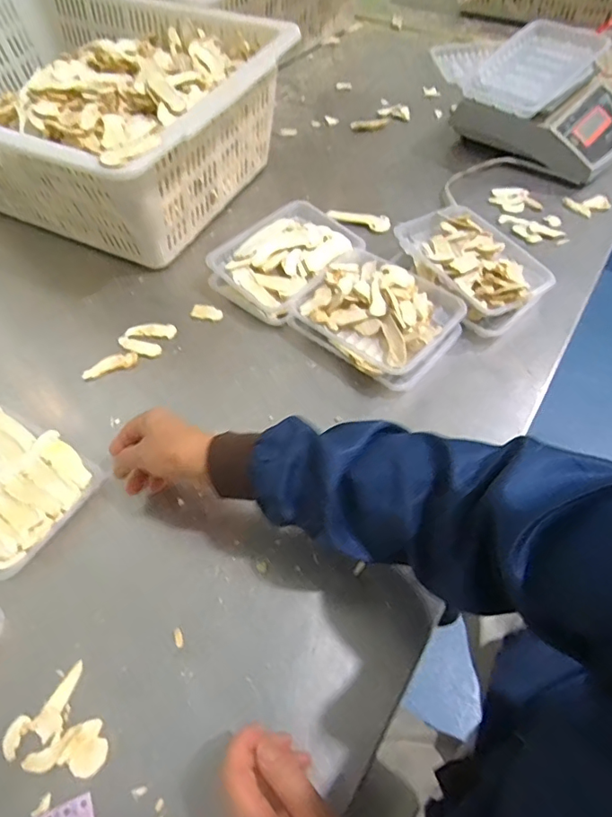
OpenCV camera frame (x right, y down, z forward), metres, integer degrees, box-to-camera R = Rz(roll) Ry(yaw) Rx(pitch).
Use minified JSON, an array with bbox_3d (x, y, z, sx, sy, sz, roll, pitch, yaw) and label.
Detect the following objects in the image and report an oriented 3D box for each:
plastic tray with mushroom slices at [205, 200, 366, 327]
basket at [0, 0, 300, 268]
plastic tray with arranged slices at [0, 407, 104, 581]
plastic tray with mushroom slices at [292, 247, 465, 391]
[{"bbox_3d":[-0.028,-0.205,0.709,0.141,0.042,0.188,38,65,24],"label":"plastic tray with mushroom slices"},{"bbox_3d":[-0.299,-0.420,0.774,0.486,0.192,0.388,23,60,17],"label":"basket"},{"bbox_3d":[-0.317,0.076,0.540,0.174,0.024,0.136,27,61,19],"label":"plastic tray with arranged slices"},{"bbox_3d":[0.086,-0.114,0.644,0.180,0.057,0.139,35,64,23],"label":"plastic tray with mushroom slices"}]

